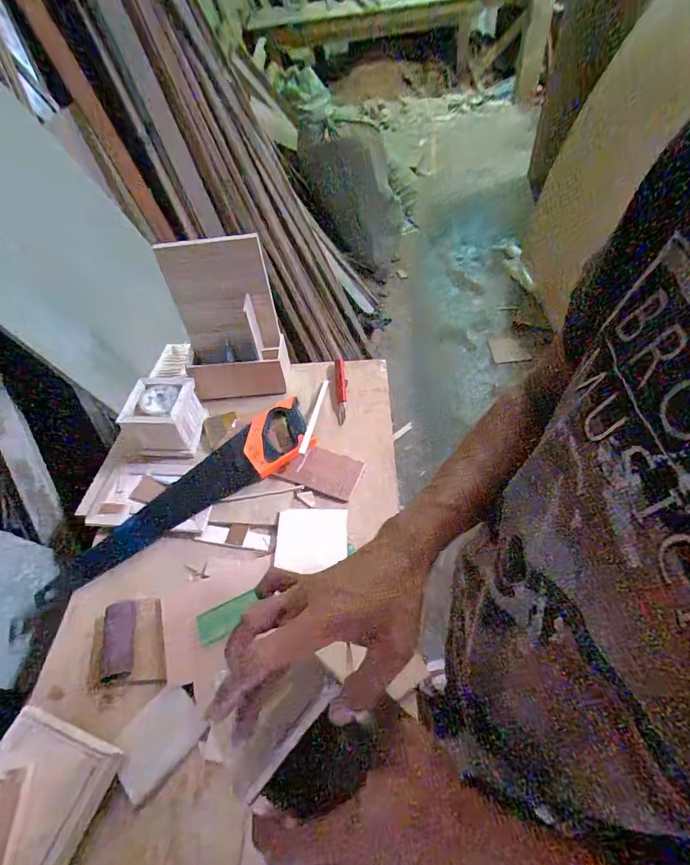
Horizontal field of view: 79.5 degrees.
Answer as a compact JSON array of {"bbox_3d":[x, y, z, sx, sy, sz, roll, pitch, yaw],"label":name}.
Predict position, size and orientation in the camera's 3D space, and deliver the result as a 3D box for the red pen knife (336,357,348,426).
[{"bbox_3d":[-0.007,-0.097,0.878,0.023,0.008,0.202,-3,51,-1],"label":"red pen knife"}]

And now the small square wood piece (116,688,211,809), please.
[{"bbox_3d":[-0.234,0.381,0.518,0.077,0.004,0.101,43,52,13],"label":"small square wood piece"}]

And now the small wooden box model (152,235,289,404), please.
[{"bbox_3d":[-0.236,-0.223,0.828,0.202,0.278,0.168,-15,51,-5],"label":"small wooden box model"}]

